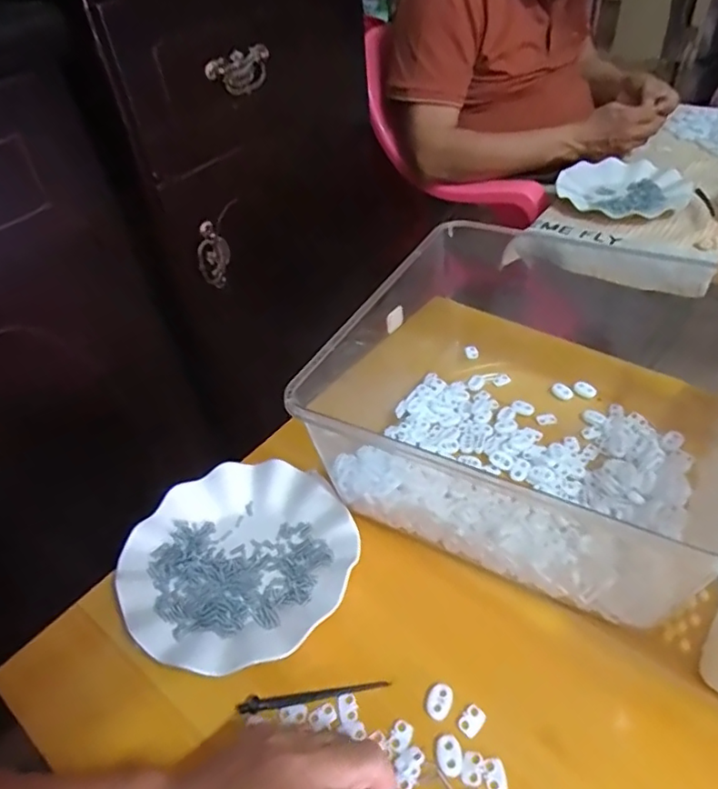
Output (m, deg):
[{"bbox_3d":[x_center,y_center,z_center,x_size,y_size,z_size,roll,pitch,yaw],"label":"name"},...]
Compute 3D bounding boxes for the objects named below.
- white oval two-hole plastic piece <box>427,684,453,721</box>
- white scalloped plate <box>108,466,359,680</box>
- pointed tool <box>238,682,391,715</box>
[{"bbox_3d":[0.054,0.205,0.388,0.016,0.004,0.023,15,47,21],"label":"white oval two-hole plastic piece"},{"bbox_3d":[-0.096,0.133,0.472,0.179,0.019,0.176,-3,43,3],"label":"white scalloped plate"},{"bbox_3d":[-0.032,0.208,0.402,0.102,0.008,0.009,-9,43,-3],"label":"pointed tool"}]

